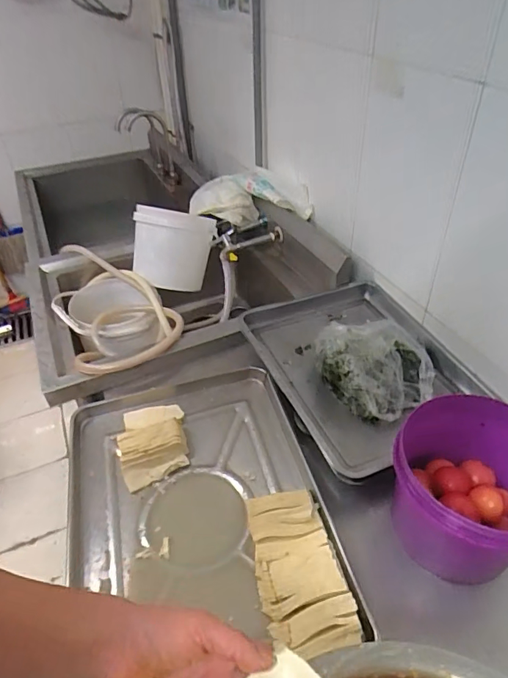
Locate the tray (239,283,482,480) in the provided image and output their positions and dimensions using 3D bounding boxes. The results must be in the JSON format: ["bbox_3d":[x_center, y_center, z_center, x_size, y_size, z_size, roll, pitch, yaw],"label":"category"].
[{"bbox_3d":[0.216,0.035,0.946,0.363,0.129,0.448,-19,43,-18],"label":"tray"}]

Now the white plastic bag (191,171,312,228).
[{"bbox_3d":[-0.029,-0.400,1.377,0.401,0.154,0.167,21,46,25],"label":"white plastic bag"}]

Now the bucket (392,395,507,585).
[{"bbox_3d":[0.317,0.226,0.693,0.221,0.191,0.208,-1,41,1],"label":"bucket"}]

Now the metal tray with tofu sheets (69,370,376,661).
[{"bbox_3d":[-0.105,0.279,0.782,0.411,0.065,0.540,-11,41,-10],"label":"metal tray with tofu sheets"}]

